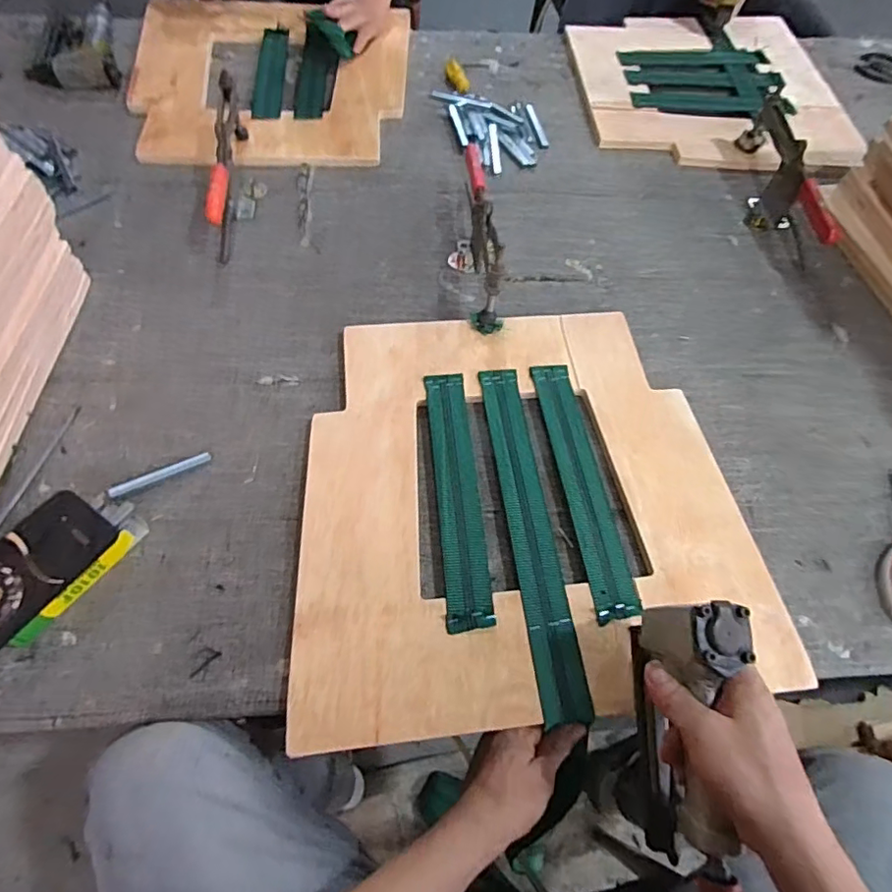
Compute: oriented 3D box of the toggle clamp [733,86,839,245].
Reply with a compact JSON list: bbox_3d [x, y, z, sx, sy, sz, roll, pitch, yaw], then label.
[{"bbox_3d":[0.509,-0.408,0.832,0.047,0.089,0.300,0,62,-4],"label":"toggle clamp"}]

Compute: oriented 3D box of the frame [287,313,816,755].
[{"bbox_3d":[0.086,0.044,0.599,0.473,0.015,0.458,-4,62,-5],"label":"frame"}]

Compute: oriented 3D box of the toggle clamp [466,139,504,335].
[{"bbox_3d":[0.045,-0.289,0.732,0.035,0.094,0.280,-2,62,-5],"label":"toggle clamp"}]

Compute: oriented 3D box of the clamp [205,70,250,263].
[{"bbox_3d":[-0.309,-0.402,0.772,0.025,0.107,0.273,-3,62,-5],"label":"clamp"}]

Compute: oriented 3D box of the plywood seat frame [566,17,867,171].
[{"bbox_3d":[0.489,-0.685,1.028,0.479,0.017,0.480,1,62,-3],"label":"plywood seat frame"}]

